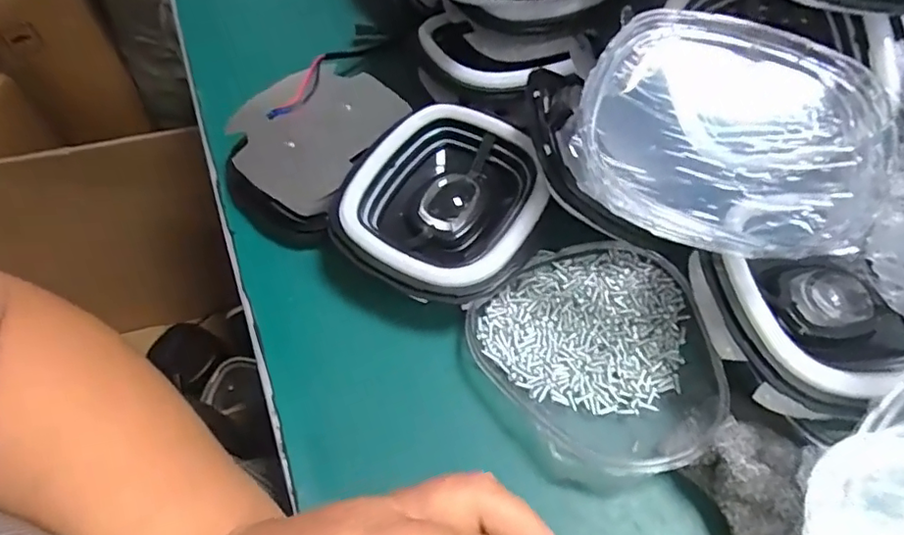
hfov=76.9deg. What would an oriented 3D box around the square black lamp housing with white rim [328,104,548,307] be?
[{"bbox_3d":[-0.004,-0.037,0.375,0.125,0.056,0.136,23,61,17],"label":"square black lamp housing with white rim"}]

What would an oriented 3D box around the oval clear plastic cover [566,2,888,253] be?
[{"bbox_3d":[0.143,-0.072,0.298,0.157,0.052,0.126,8,57,8],"label":"oval clear plastic cover"}]

